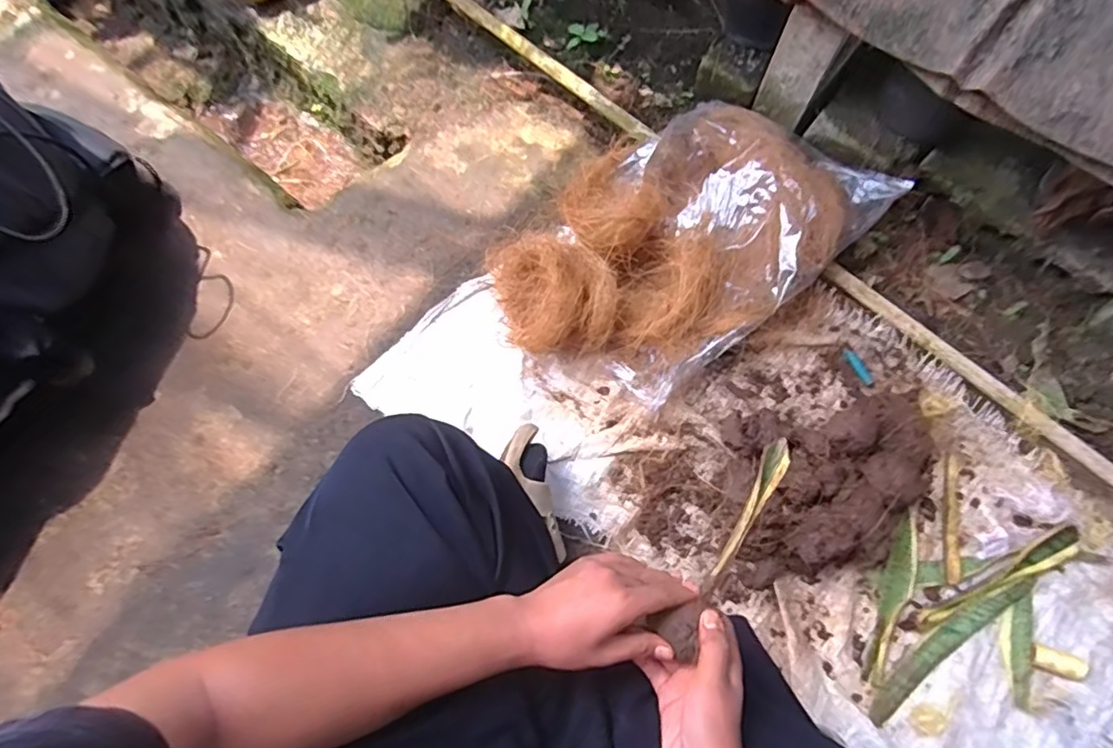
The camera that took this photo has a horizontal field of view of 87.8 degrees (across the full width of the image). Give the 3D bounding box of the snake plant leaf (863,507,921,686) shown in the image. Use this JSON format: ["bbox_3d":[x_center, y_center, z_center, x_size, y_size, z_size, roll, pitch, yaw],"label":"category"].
[{"bbox_3d":[0.386,0.249,0.656,0.038,0.017,0.199,24,73,9],"label":"snake plant leaf"}]

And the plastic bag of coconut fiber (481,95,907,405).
[{"bbox_3d":[0.172,-0.181,0.755,0.496,0.130,0.286,-36,74,-11],"label":"plastic bag of coconut fiber"}]

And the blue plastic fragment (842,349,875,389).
[{"bbox_3d":[0.391,-0.008,0.748,0.015,0.010,0.055,-31,73,-9],"label":"blue plastic fragment"}]

